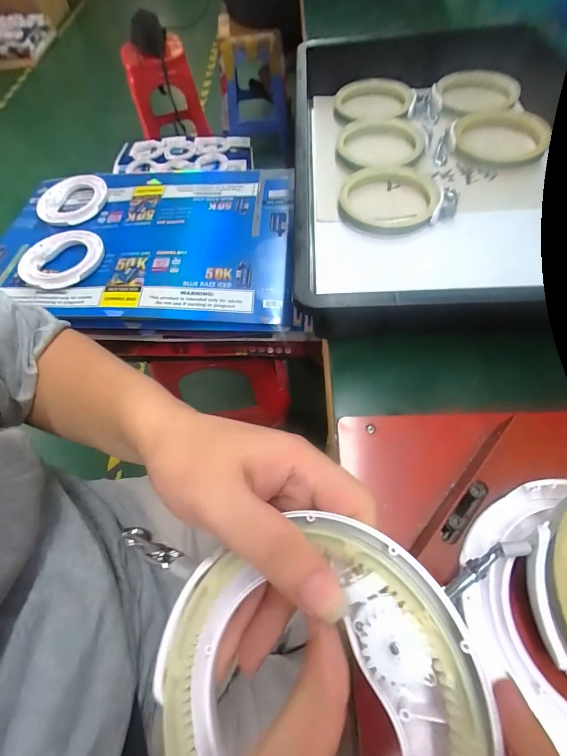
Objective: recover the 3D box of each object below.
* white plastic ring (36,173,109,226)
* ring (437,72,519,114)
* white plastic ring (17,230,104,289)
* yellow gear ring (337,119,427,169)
[{"bbox_3d":[-0.411,-0.351,0.649,0.127,0.021,0.127,-2,62,3],"label":"white plastic ring"},{"bbox_3d":[0.302,-0.445,0.515,0.121,0.018,0.099,17,65,12],"label":"ring"},{"bbox_3d":[-0.374,-0.206,0.568,0.137,0.025,0.137,-2,62,3],"label":"white plastic ring"},{"bbox_3d":[0.146,-0.339,0.485,0.125,0.015,0.120,-2,62,3],"label":"yellow gear ring"}]

